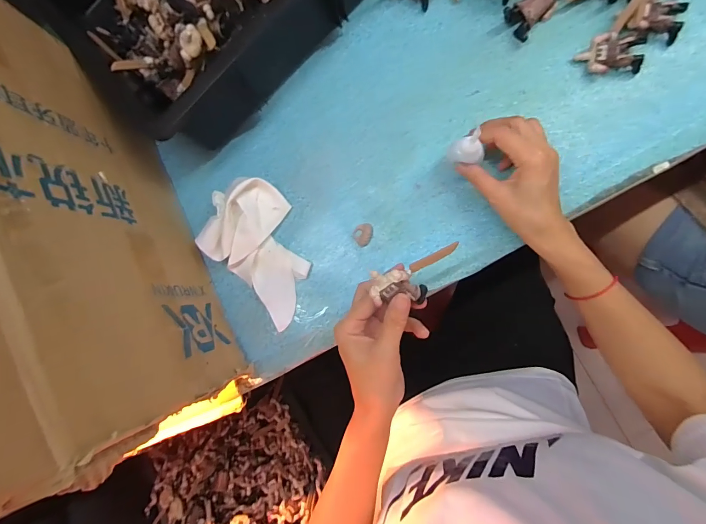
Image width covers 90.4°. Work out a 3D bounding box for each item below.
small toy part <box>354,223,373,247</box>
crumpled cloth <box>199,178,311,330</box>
[{"bbox_3d":[0.011,-0.030,0.384,0.020,0.006,0.024,22,89,9],"label":"small toy part"},{"bbox_3d":[-0.098,-0.017,0.386,0.099,0.028,0.152,-44,82,3],"label":"crumpled cloth"}]

